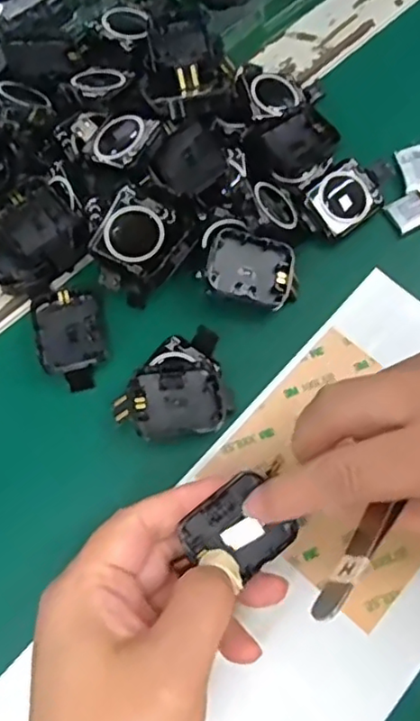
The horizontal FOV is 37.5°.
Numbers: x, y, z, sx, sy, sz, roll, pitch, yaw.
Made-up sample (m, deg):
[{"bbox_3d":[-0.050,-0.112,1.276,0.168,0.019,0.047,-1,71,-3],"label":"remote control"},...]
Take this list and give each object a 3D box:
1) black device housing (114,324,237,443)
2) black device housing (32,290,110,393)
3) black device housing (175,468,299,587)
[{"bbox_3d":[-0.017,0.012,0.286,0.051,0.022,0.048,-16,69,-5],"label":"black device housing"},{"bbox_3d":[-0.067,-0.010,0.300,0.031,0.011,0.048,-14,69,-4],"label":"black device housing"},{"bbox_3d":[0.011,0.068,0.248,0.040,0.012,0.033,-35,85,-22],"label":"black device housing"}]

